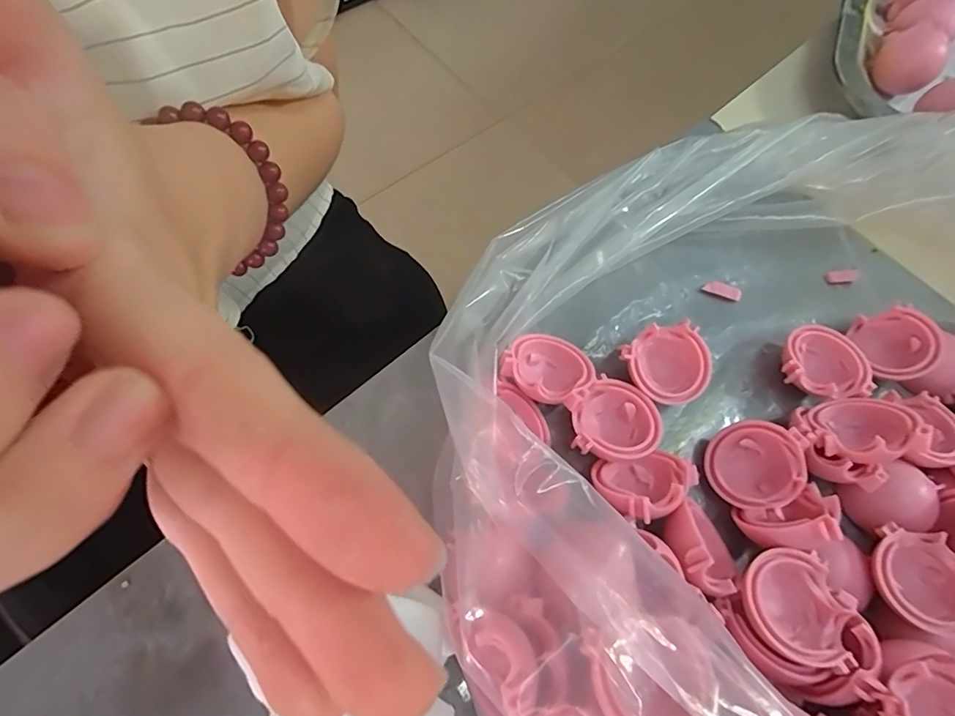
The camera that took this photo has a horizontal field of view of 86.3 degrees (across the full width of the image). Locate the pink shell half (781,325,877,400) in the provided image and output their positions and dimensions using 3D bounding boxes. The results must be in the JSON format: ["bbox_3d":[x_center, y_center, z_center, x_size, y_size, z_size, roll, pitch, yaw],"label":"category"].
[{"bbox_3d":[0.128,0.002,0.190,0.030,0.010,0.029,-6,69,-5],"label":"pink shell half"}]

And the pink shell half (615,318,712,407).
[{"bbox_3d":[0.069,0.002,0.184,0.026,0.011,0.028,-14,70,-8],"label":"pink shell half"}]

